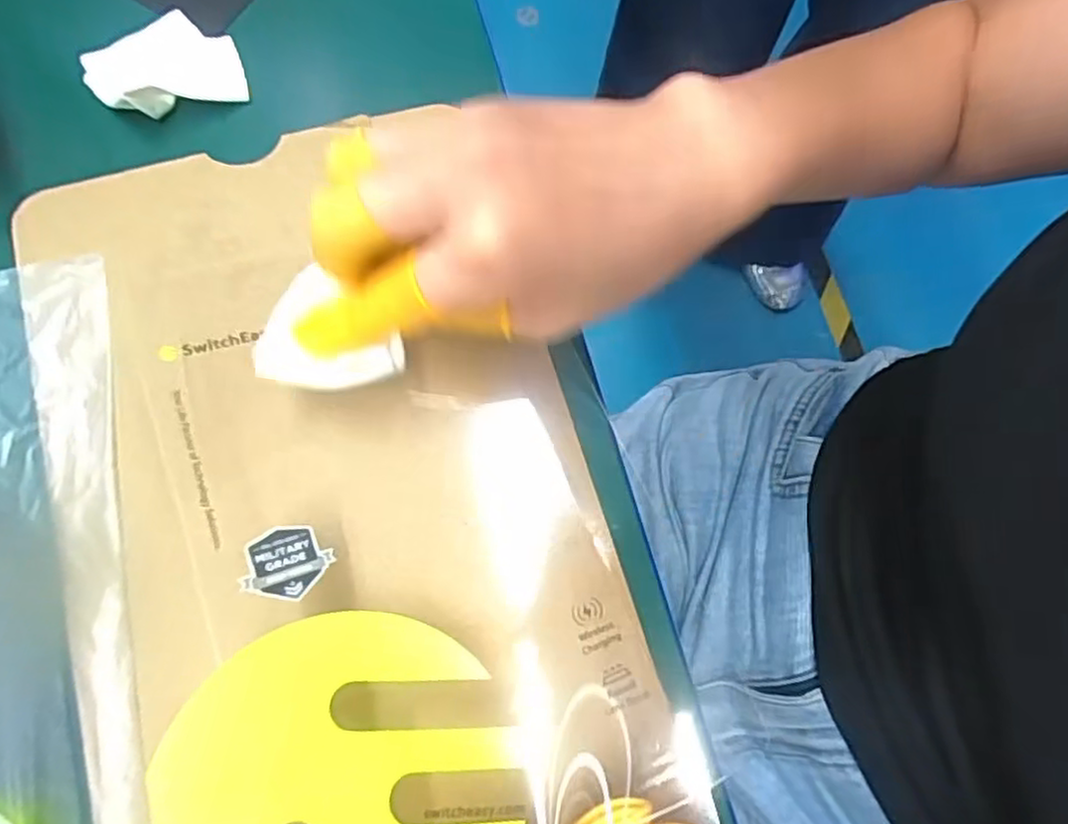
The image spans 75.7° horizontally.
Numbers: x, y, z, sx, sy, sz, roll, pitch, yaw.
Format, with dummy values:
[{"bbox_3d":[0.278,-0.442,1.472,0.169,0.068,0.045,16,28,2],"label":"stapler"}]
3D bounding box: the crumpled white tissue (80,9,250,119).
[{"bbox_3d":[-0.158,-0.147,0.291,0.061,0.015,0.047,-21,76,-8],"label":"crumpled white tissue"}]

